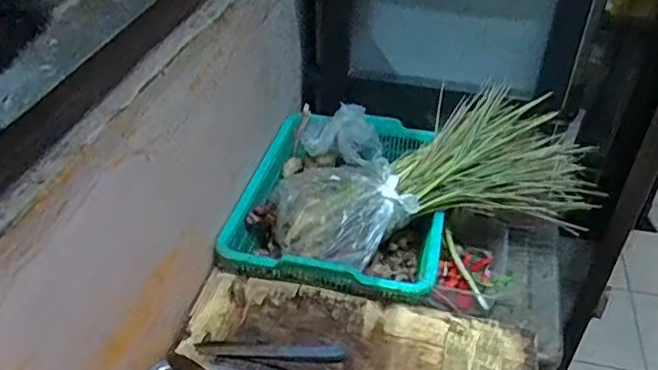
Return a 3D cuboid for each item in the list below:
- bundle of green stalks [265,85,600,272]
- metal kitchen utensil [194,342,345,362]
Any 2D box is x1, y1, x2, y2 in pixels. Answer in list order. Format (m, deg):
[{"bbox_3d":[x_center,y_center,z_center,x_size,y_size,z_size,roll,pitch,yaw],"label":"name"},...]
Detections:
[{"bbox_3d":[0.153,-0.008,0.876,0.467,0.120,0.203,-15,42,-5],"label":"bundle of green stalks"},{"bbox_3d":[-0.072,0.203,0.734,0.176,0.015,0.026,3,39,2],"label":"metal kitchen utensil"}]

